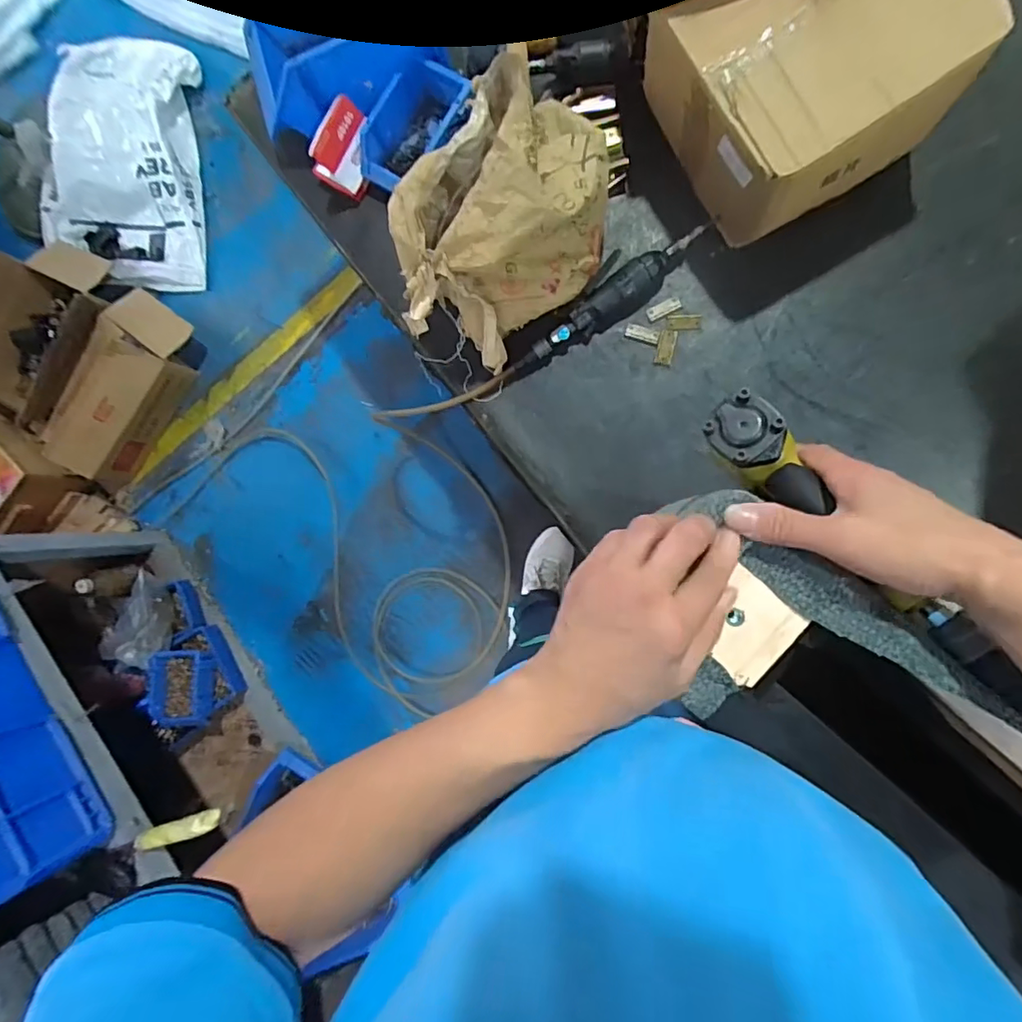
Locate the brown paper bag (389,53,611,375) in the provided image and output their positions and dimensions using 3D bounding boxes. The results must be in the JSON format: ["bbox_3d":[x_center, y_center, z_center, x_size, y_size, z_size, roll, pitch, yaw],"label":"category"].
[{"bbox_3d":[0.005,-0.388,0.738,0.383,0.275,0.194,-42,82,6],"label":"brown paper bag"}]

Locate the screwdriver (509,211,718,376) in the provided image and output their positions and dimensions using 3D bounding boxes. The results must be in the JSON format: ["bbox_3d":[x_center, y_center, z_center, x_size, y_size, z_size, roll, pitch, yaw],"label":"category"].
[{"bbox_3d":[0.142,-0.322,0.825,0.345,0.048,0.074,-34,85,8],"label":"screwdriver"}]

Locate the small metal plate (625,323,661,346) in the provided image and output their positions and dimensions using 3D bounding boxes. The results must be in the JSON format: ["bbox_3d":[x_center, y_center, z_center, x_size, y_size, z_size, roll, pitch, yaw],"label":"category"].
[{"bbox_3d":[0.203,-0.273,0.841,0.052,0.007,0.022,19,92,10],"label":"small metal plate"}]

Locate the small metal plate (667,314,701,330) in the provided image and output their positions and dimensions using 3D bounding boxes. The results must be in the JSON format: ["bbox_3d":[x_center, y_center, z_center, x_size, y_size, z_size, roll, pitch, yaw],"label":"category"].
[{"bbox_3d":[0.262,-0.284,0.825,0.051,0.010,0.022,0,103,7],"label":"small metal plate"}]

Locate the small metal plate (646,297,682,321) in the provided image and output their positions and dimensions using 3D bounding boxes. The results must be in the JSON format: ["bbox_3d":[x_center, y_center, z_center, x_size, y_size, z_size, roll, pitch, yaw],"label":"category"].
[{"bbox_3d":[0.235,-0.310,0.838,0.051,0.008,0.022,-23,85,8],"label":"small metal plate"}]

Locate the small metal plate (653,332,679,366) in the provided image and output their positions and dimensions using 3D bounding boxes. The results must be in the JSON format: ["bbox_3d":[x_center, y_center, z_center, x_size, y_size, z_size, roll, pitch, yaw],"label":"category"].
[{"bbox_3d":[0.237,-0.250,0.835,0.026,0.006,0.051,12,91,10],"label":"small metal plate"}]

